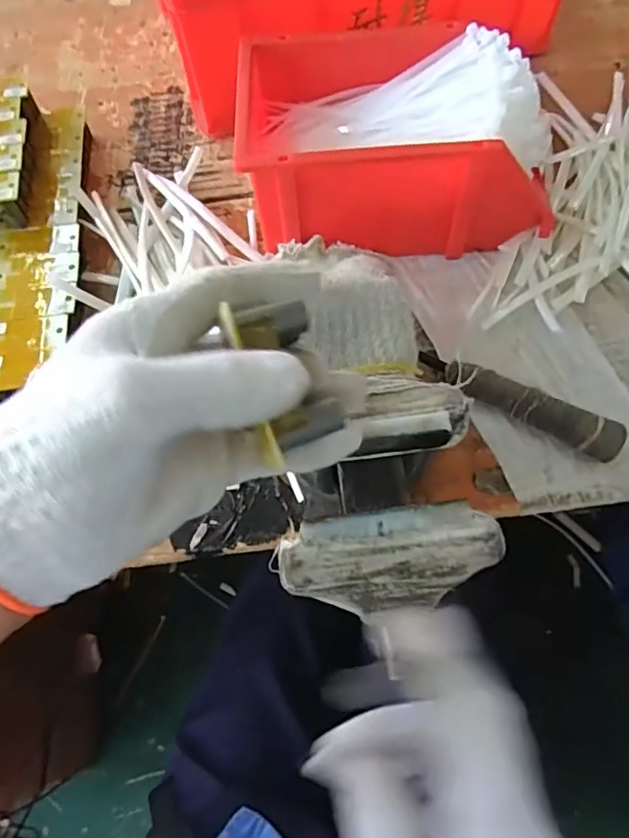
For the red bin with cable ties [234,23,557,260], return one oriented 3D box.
[{"bbox_3d":[0.062,-0.225,0.471,0.232,0.118,0.161,-4,64,0],"label":"red bin with cable ties"}]

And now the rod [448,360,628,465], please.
[{"bbox_3d":[0.158,-0.008,0.409,0.128,0.029,0.023,30,68,16],"label":"rod"}]

